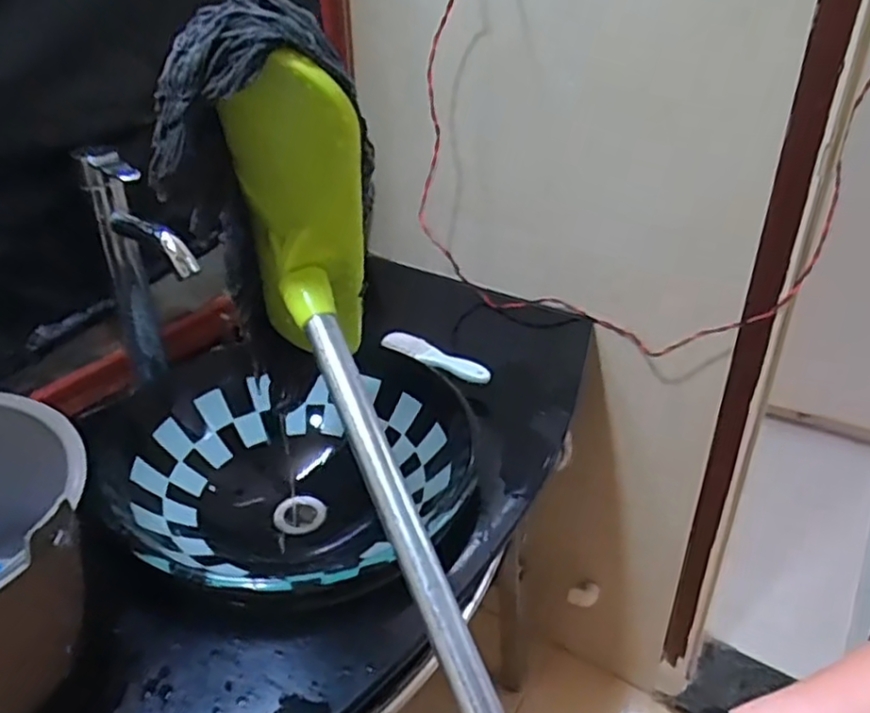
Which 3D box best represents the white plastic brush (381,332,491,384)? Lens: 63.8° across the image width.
[{"bbox_3d":[0.002,-0.001,0.912,0.152,0.020,0.043,15,34,25],"label":"white plastic brush"}]

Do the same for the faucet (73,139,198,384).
[{"bbox_3d":[-0.314,-0.083,0.771,0.138,0.267,0.044,23,38,34],"label":"faucet"}]

